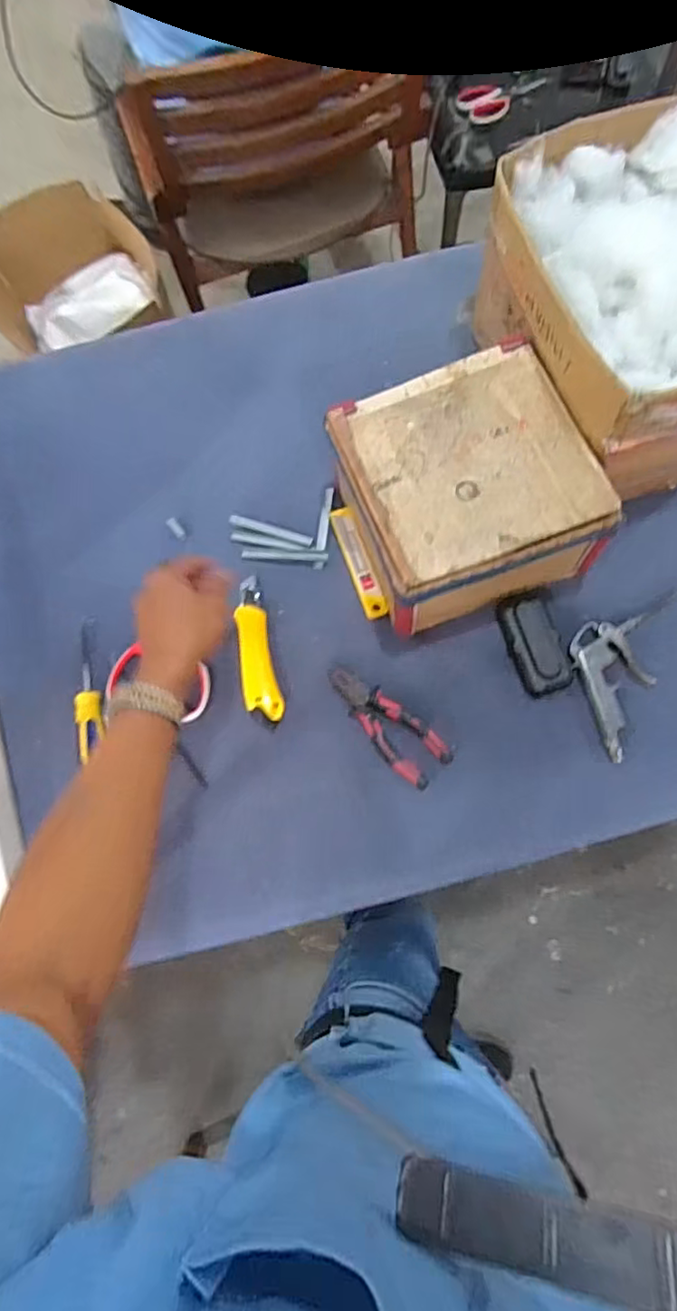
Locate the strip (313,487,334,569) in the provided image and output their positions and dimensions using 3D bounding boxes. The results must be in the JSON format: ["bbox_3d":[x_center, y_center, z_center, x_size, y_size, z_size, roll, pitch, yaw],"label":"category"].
[{"bbox_3d":[-0.017,-0.150,0.700,0.012,0.005,0.106,5,74,6],"label":"strip"}]

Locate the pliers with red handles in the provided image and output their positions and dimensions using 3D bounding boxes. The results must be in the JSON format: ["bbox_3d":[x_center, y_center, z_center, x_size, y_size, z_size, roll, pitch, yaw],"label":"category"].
[{"bbox_3d":[0.048,0.069,0.630,0.054,0.015,0.148,-44,75,-8],"label":"pliers with red handles"}]

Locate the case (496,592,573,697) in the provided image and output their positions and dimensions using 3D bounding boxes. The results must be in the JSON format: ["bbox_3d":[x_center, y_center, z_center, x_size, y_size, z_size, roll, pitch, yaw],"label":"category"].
[{"bbox_3d":[0.206,-0.012,0.636,0.050,0.022,0.105,-16,73,0],"label":"case"}]

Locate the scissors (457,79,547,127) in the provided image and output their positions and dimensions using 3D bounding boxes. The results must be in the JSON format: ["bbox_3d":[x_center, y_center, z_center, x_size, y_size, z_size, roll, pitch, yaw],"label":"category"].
[{"bbox_3d":[0.348,-1.166,1.275,0.190,0.014,0.074,-11,100,-5],"label":"scissors"}]

